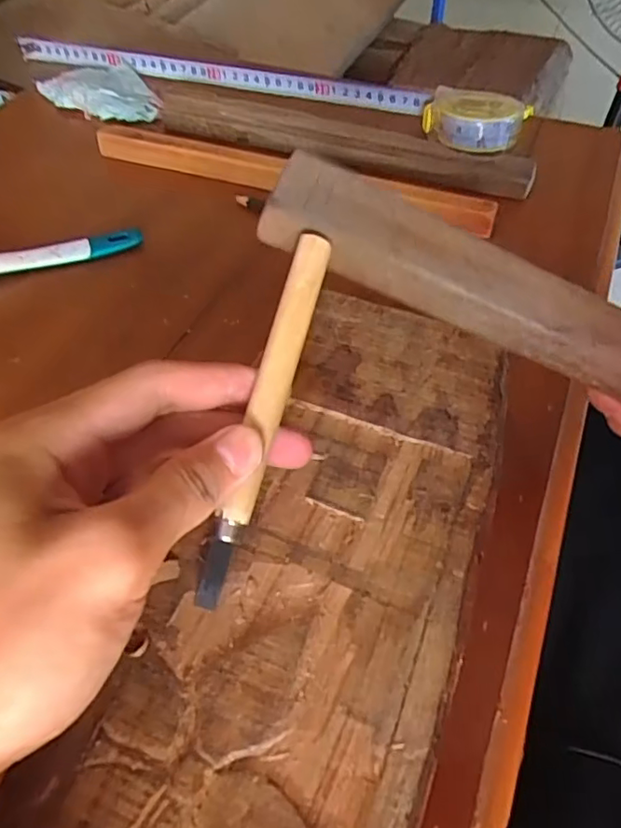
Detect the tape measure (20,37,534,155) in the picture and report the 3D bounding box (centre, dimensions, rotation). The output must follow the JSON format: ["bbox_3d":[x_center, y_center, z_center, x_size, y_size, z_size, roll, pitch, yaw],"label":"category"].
[{"bbox_3d":[-0.057,-0.285,0.500,0.468,0.037,0.060,20,54,16],"label":"tape measure"}]

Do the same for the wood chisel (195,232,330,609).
[{"bbox_3d":[-0.015,0.000,0.192,0.011,0.010,0.125,15,84,12],"label":"wood chisel"}]

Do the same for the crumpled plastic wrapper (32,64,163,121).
[{"bbox_3d":[-0.184,-0.279,0.509,0.082,0.019,0.119,-23,55,-18],"label":"crumpled plastic wrapper"}]

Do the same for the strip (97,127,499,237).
[{"bbox_3d":[-0.019,-0.167,0.408,0.291,0.026,0.010,17,28,14],"label":"strip"}]

